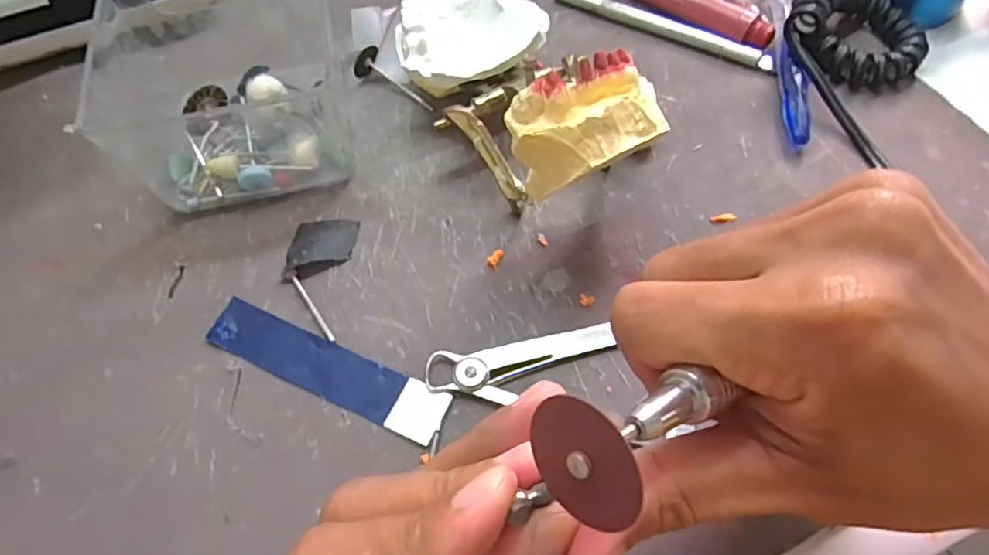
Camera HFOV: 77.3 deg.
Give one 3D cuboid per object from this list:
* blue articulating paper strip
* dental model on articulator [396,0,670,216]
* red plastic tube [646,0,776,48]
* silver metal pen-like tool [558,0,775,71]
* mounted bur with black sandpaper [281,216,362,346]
[{"bbox_3d":[-0.066,0.035,0.241,0.101,0.004,0.021,21,64,14],"label":"blue articulating paper strip"},{"bbox_3d":[0.002,-0.085,0.262,0.071,0.078,0.156,-18,62,-6],"label":"dental model on articulator"},{"bbox_3d":[0.102,-0.141,0.322,0.089,0.017,0.013,36,69,21],"label":"red plastic tube"},{"bbox_3d":[0.086,-0.132,0.323,0.120,0.009,0.010,25,66,16],"label":"silver metal pen-like tool"},{"bbox_3d":[-0.076,-0.002,0.261,0.027,0.007,0.055,3,61,5],"label":"mounted bur with black sandpaper"}]

